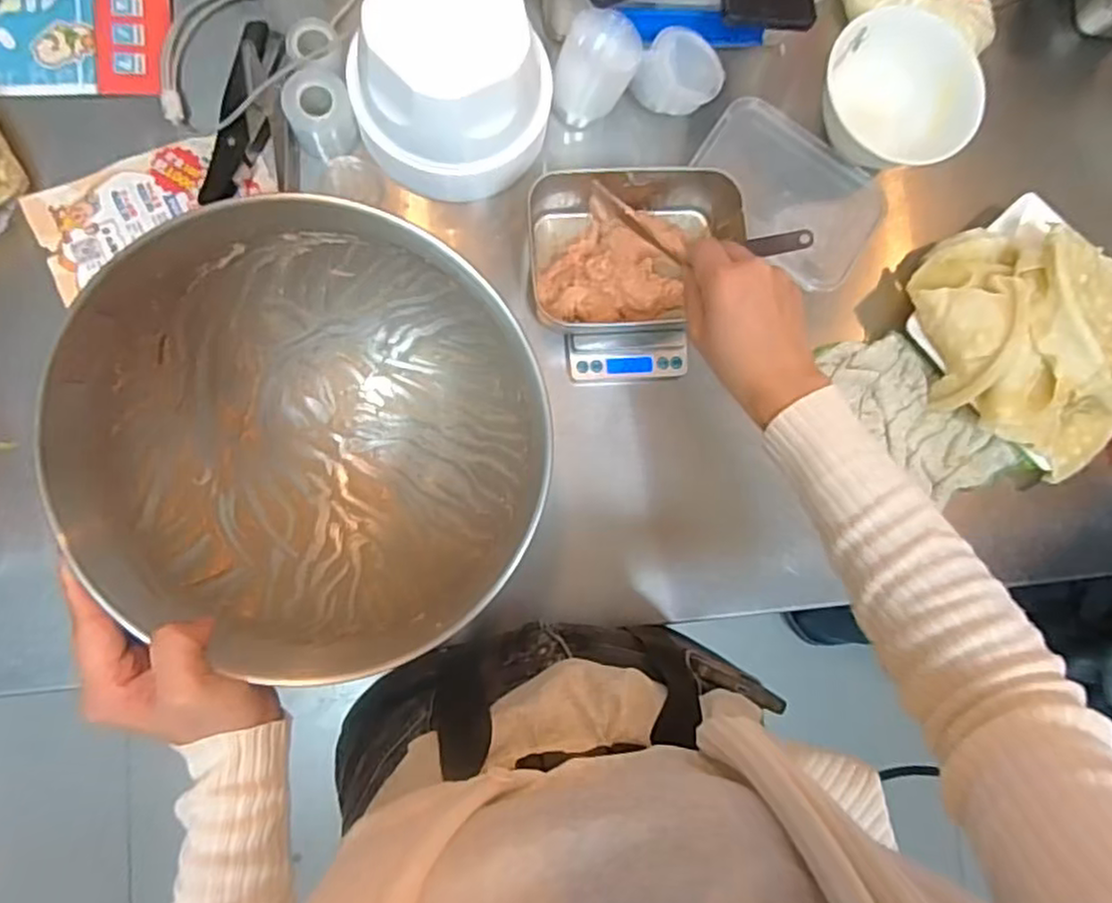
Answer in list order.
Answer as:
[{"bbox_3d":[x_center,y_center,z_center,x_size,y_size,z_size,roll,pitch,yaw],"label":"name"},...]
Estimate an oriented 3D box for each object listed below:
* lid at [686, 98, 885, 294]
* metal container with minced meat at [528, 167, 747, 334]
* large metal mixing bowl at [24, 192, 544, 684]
[{"bbox_3d":[0.217,-0.244,0.654,0.176,0.017,0.128,33,82,-3],"label":"lid"},{"bbox_3d":[0.064,-0.169,0.590,0.179,0.057,0.131,-4,85,-8],"label":"metal container with minced meat"},{"bbox_3d":[-0.151,-0.012,0.461,0.237,0.230,0.249,1,85,-7],"label":"large metal mixing bowl"}]

